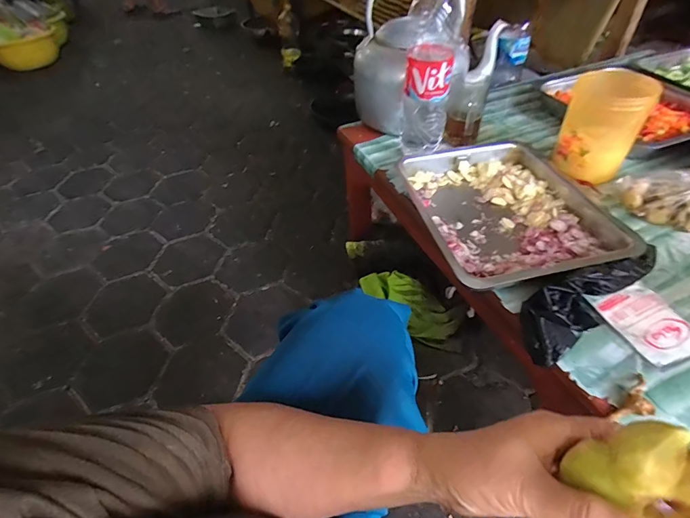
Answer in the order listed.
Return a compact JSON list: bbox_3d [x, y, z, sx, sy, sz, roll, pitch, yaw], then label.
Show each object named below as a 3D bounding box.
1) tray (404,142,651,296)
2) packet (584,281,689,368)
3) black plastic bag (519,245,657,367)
[{"bbox_3d":[0.261,-0.080,0.611,0.254,0.048,0.320,-10,45,-3],"label":"tray"},{"bbox_3d":[0.378,0.076,0.468,0.077,0.022,0.103,-19,46,-12],"label":"packet"},{"bbox_3d":[0.306,0.044,0.484,0.220,0.048,0.075,-35,50,-9],"label":"black plastic bag"}]

